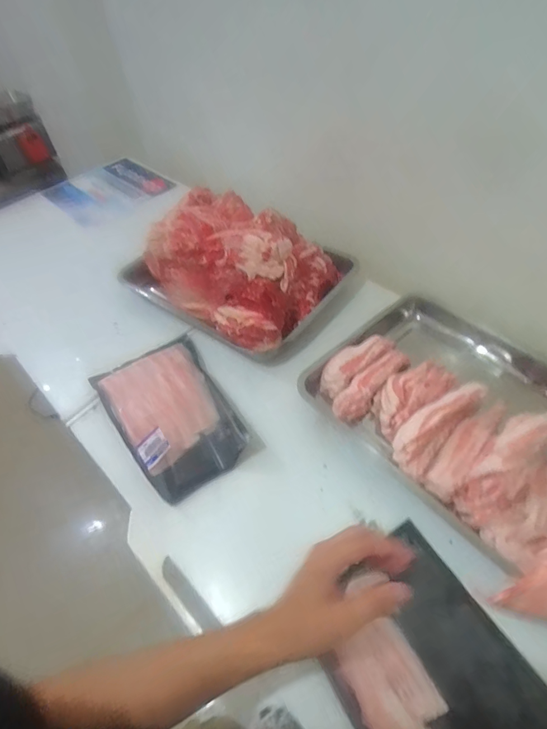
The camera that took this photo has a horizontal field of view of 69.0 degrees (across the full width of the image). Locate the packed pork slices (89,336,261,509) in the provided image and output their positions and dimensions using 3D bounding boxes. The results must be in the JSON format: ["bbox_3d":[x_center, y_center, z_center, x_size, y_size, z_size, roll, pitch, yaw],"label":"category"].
[{"bbox_3d":[-0.176,0.078,0.691,0.186,0.043,0.295,-28,54,-18],"label":"packed pork slices"}]

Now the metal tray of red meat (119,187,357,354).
[{"bbox_3d":[-0.089,-0.230,0.814,0.426,0.164,0.279,29,58,25],"label":"metal tray of red meat"}]

